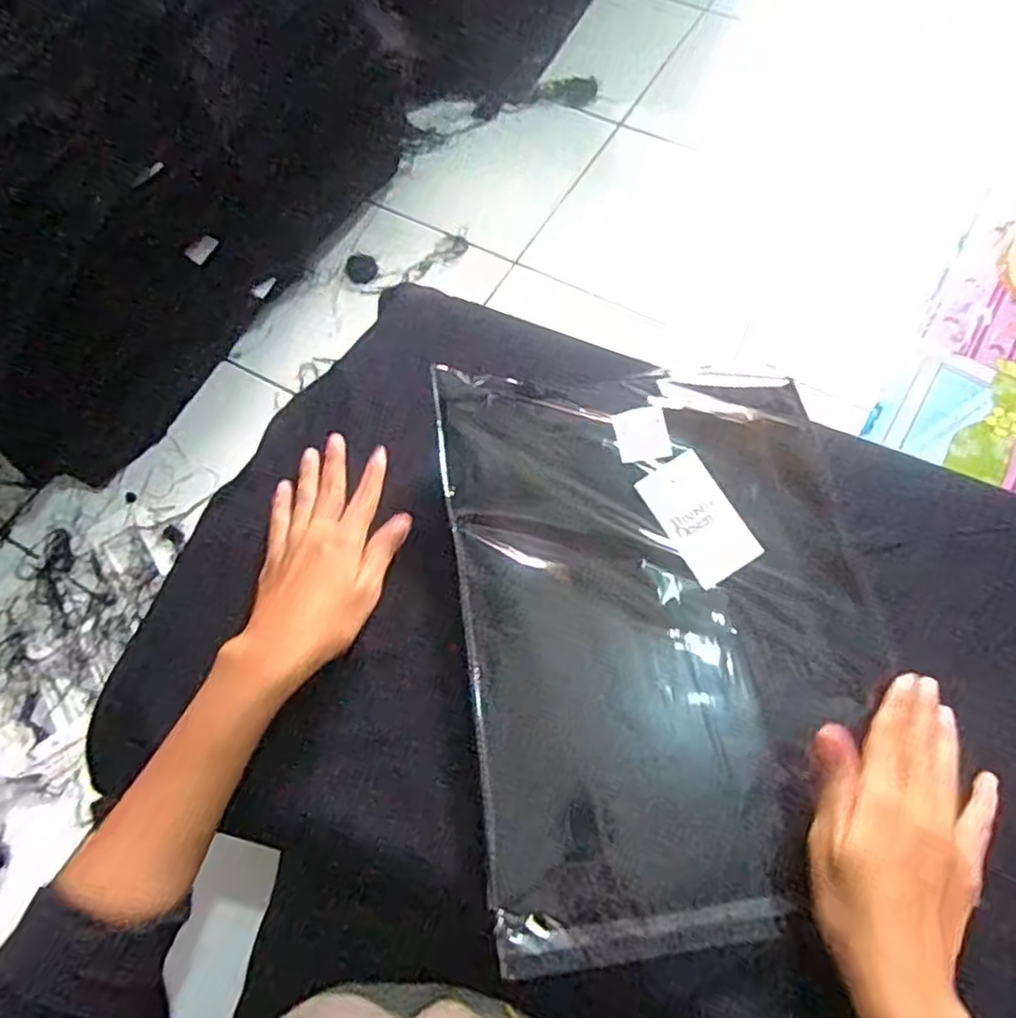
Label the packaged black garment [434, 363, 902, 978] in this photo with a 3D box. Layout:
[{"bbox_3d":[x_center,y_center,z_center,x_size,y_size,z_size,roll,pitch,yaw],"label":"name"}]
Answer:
[{"bbox_3d":[0.102,0.066,0.434,0.255,0.028,0.341,-6,67,-5],"label":"packaged black garment"}]

